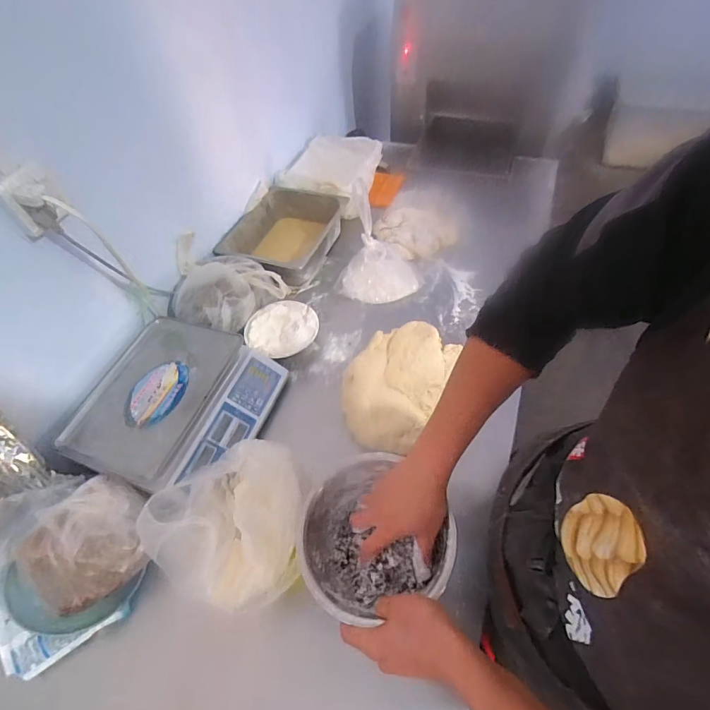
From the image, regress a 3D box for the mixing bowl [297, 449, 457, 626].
[{"bbox_3d":[0.016,0.240,0.550,0.192,0.110,0.189,0,54,0],"label":"mixing bowl"}]

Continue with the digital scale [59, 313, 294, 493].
[{"bbox_3d":[-0.355,0.091,0.813,0.332,0.085,0.331,10,55,13],"label":"digital scale"}]

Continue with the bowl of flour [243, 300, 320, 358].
[{"bbox_3d":[-0.173,-0.057,0.952,0.164,0.063,0.157,-3,53,4],"label":"bowl of flour"}]

